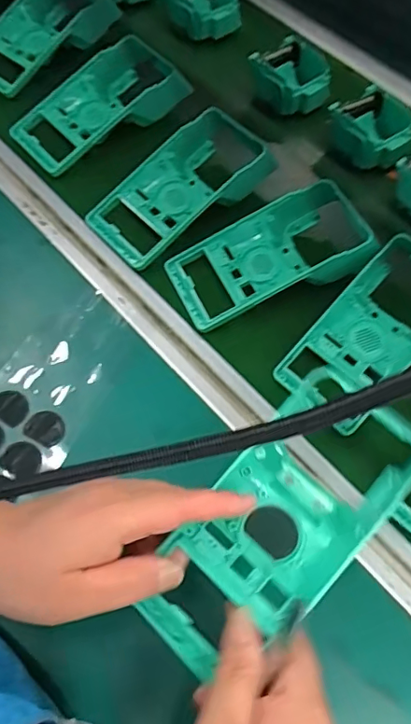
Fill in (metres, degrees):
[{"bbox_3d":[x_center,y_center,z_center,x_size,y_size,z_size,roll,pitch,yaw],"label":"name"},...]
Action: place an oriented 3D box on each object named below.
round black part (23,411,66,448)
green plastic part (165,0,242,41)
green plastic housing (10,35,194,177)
[{"bbox_3d":[-0.124,0.052,0.406,0.029,0.005,0.028,11,57,-17],"label":"round black part"},{"bbox_3d":[-0.004,-0.444,0.648,0.072,0.038,0.074,-30,67,-20],"label":"green plastic part"},{"bbox_3d":[-0.110,-0.278,0.556,0.183,0.052,0.080,-32,68,-21],"label":"green plastic housing"}]

